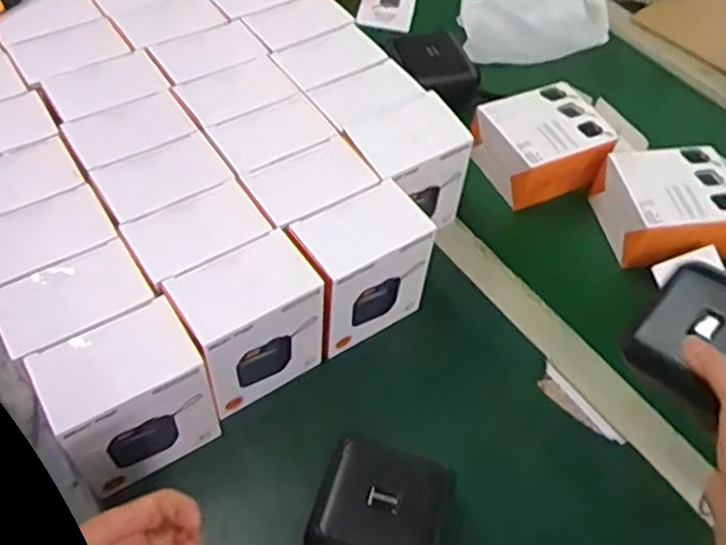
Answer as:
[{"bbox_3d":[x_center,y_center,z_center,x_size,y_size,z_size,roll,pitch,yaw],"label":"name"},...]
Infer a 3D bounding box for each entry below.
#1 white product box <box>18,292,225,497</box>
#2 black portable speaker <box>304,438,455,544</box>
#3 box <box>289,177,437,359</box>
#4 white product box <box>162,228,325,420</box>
[{"bbox_3d":[-0.162,0.089,0.475,0.097,0.104,0.068,-30,61,-23],"label":"white product box"},{"bbox_3d":[0.010,0.173,0.465,0.086,0.056,0.093,16,54,7],"label":"black portable speaker"},{"bbox_3d":[-0.002,0.001,0.564,0.103,0.118,0.067,-27,60,-22],"label":"box"},{"bbox_3d":[-0.087,0.039,0.520,0.097,0.106,0.066,-30,61,-23],"label":"white product box"}]

